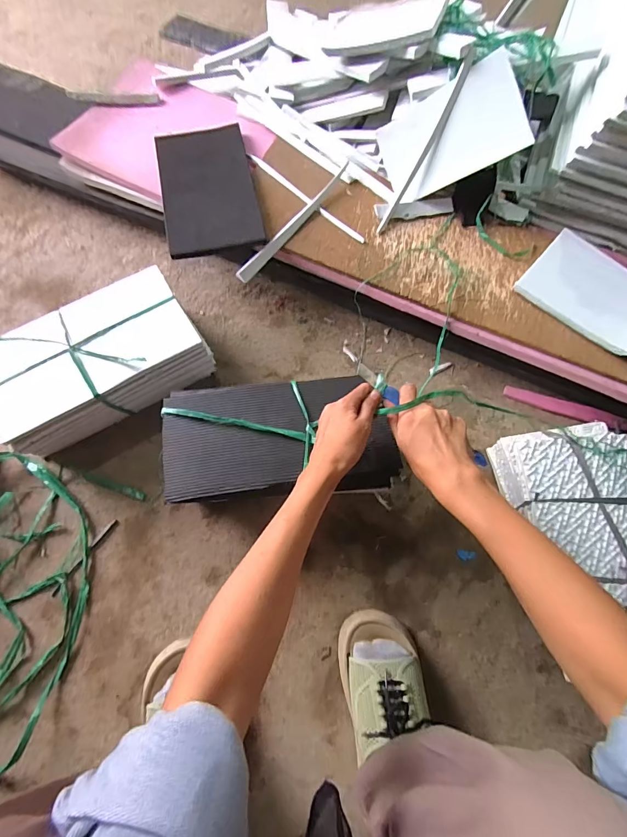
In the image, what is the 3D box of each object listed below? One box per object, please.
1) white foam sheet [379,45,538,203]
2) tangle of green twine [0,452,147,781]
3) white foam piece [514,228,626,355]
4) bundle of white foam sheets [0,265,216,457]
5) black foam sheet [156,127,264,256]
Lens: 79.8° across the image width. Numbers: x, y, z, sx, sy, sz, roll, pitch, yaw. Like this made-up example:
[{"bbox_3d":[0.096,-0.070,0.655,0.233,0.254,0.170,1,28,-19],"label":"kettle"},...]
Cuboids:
[{"bbox_3d":[0.217,-0.455,0.603,0.209,0.011,0.144,-16,92,30],"label":"white foam sheet"},{"bbox_3d":[-0.434,0.241,0.493,0.255,0.069,0.381,17,73,4],"label":"tangle of green twine"},{"bbox_3d":[0.439,-0.203,0.587,0.188,0.024,0.157,43,77,11],"label":"white foam piece"},{"bbox_3d":[-0.312,-0.078,0.563,0.286,0.116,0.171,-34,76,-11],"label":"bundle of white foam sheets"},{"bbox_3d":[-0.177,-0.390,0.630,0.150,0.011,0.276,-11,69,-9],"label":"black foam sheet"}]

